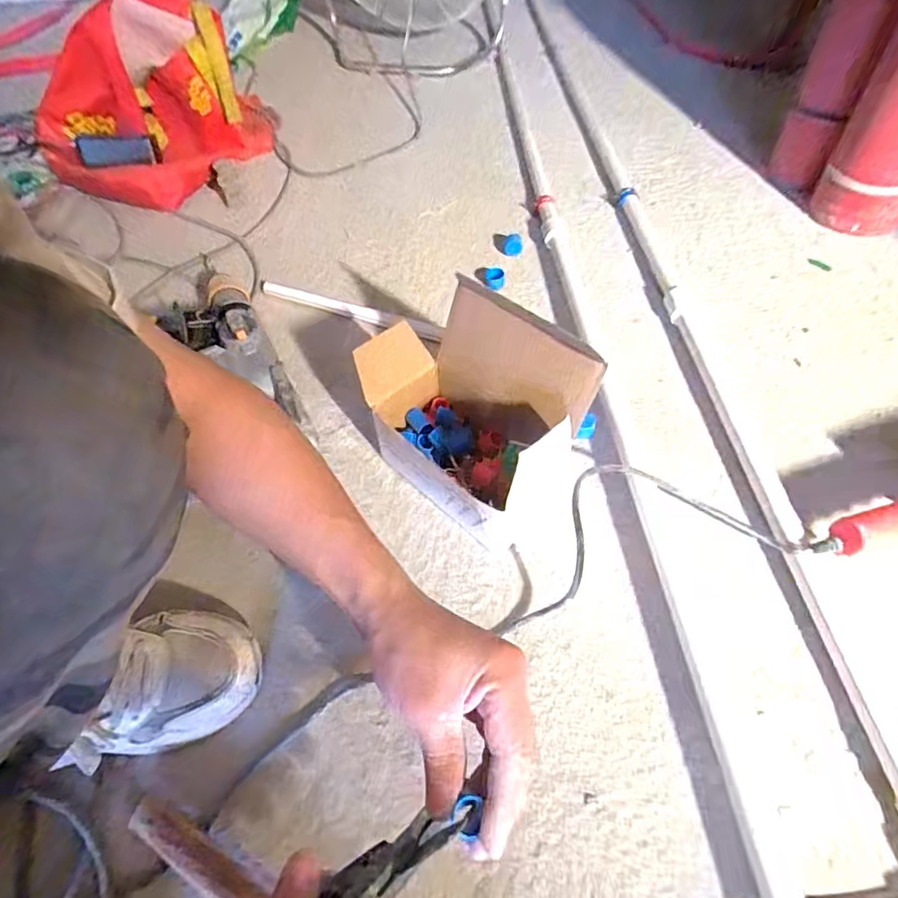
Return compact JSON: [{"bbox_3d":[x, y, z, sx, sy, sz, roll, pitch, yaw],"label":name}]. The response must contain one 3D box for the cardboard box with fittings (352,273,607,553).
[{"bbox_3d":[0.015,-0.040,0.527,0.230,0.171,0.140,36,64,27],"label":"cardboard box with fittings"}]

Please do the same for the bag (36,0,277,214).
[{"bbox_3d":[-0.549,-0.628,0.933,0.381,0.251,0.214,-11,54,-3],"label":"bag"}]

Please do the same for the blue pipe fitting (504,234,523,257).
[{"bbox_3d":[0.102,-0.323,0.822,0.029,0.029,0.028,4,54,8],"label":"blue pipe fitting"}]

